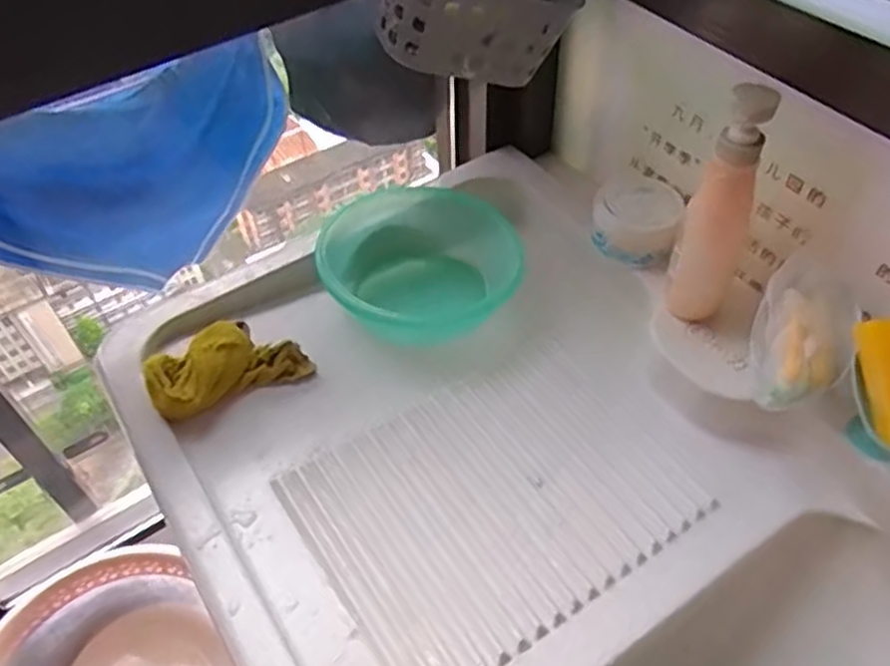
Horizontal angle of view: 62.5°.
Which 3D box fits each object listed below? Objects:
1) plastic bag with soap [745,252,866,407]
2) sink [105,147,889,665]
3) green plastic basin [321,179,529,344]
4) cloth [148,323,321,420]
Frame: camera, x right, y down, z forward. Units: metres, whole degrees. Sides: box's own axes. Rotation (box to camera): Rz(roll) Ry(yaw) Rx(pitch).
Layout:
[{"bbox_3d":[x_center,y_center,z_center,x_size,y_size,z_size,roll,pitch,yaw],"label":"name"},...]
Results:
[{"bbox_3d":[0.323,0.006,0.666,0.081,0.050,0.138,21,74,15],"label":"plastic bag with soap"},{"bbox_3d":[0.134,0.231,0.651,0.544,0.190,0.968,-31,54,-21],"label":"sink"},{"bbox_3d":[-0.031,-0.075,0.840,0.204,0.095,0.221,-2,49,2],"label":"green plastic basin"},{"bbox_3d":[-0.226,0.025,0.747,0.150,0.050,0.086,-28,53,-19],"label":"cloth"}]

